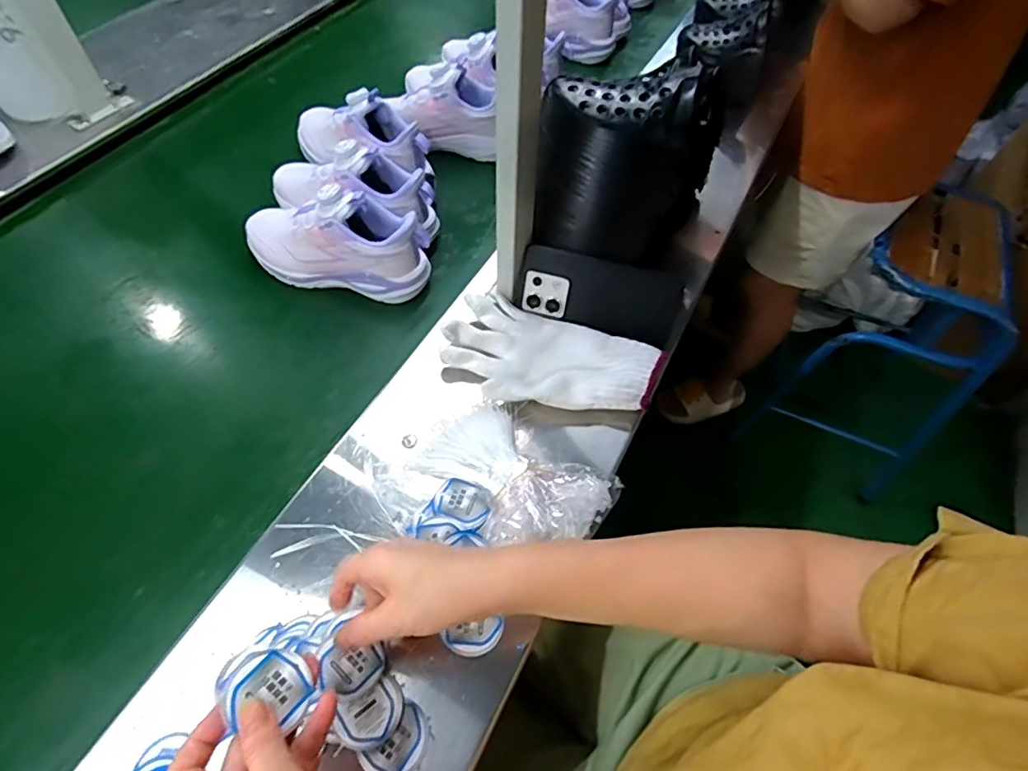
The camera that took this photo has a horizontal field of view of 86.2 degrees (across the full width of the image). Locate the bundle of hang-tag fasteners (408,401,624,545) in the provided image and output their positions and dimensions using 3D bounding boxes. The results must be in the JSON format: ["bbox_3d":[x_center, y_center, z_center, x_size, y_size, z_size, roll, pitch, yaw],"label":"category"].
[{"bbox_3d":[-0.008,0.083,0.483,0.172,0.035,0.108,36,61,17],"label":"bundle of hang-tag fasteners"}]

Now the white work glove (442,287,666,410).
[{"bbox_3d":[0.030,-0.026,0.542,0.208,0.036,0.122,25,58,10],"label":"white work glove"}]

